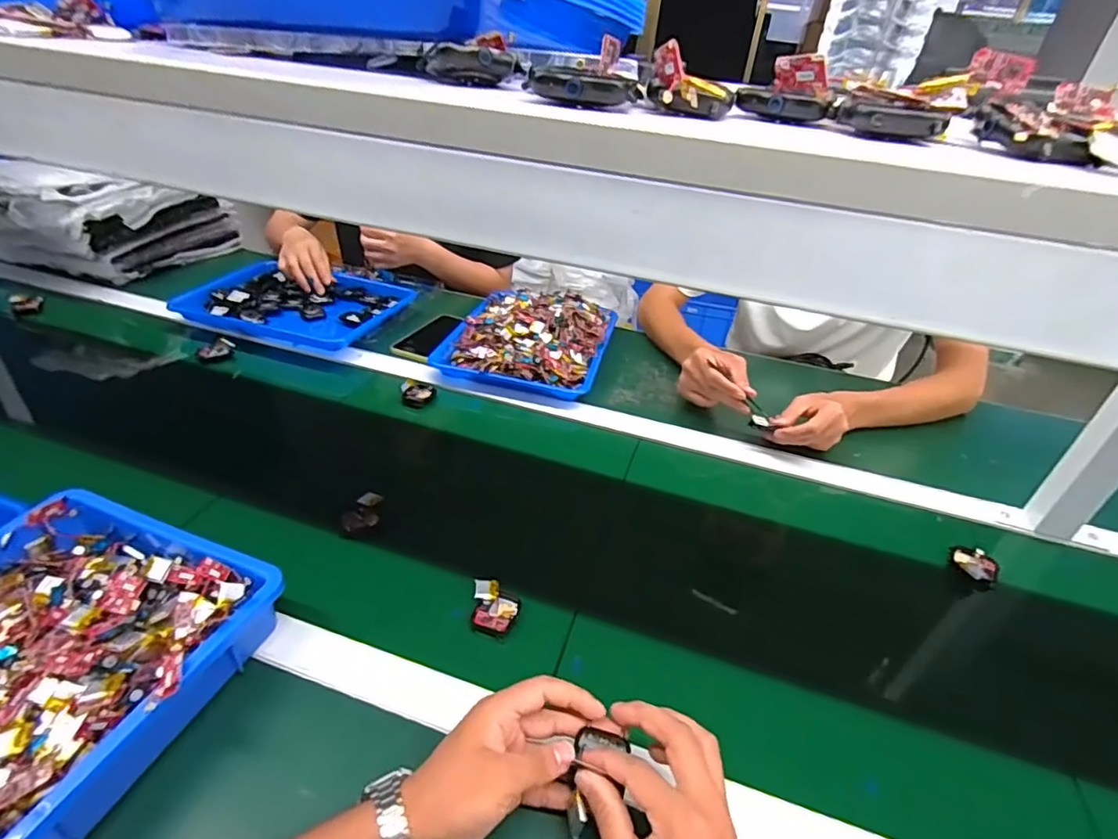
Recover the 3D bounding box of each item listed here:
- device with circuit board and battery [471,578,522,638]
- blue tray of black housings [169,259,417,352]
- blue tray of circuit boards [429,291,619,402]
[{"bbox_3d":[-0.060,0.173,0.510,0.045,0.013,0.047,11,36,7],"label":"device with circuit board and battery"},{"bbox_3d":[-0.447,-0.207,0.973,0.318,0.040,0.248,13,36,11],"label":"blue tray of black housings"},{"bbox_3d":[-0.048,-0.141,0.917,0.252,0.059,0.278,12,36,9],"label":"blue tray of circuit boards"}]

